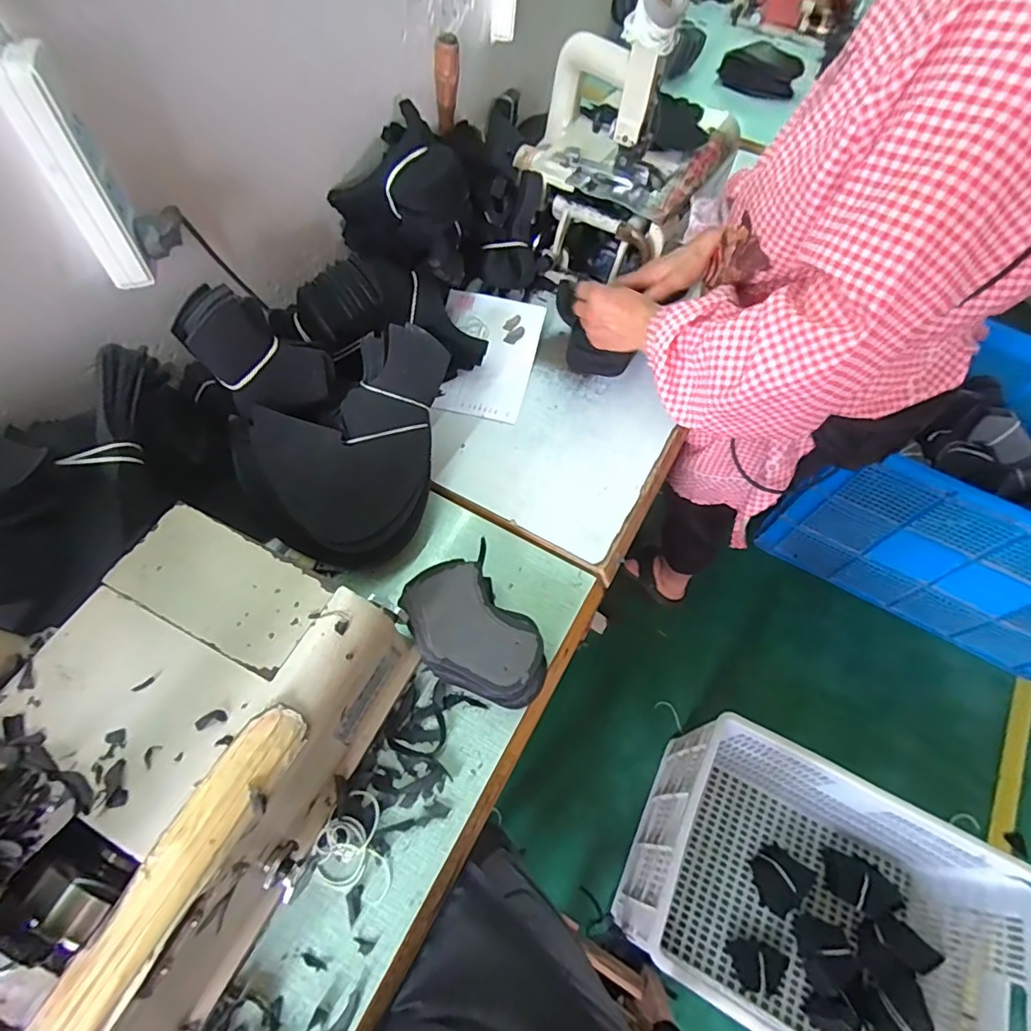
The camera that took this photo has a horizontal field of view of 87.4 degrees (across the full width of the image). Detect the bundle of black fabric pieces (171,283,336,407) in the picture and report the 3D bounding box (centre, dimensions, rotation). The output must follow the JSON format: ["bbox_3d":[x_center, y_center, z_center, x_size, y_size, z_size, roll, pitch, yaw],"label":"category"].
[{"bbox_3d":[-0.269,-0.158,0.558,0.072,0.148,0.097,28,85,44],"label":"bundle of black fabric pieces"}]

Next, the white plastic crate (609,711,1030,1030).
[{"bbox_3d":[0.546,0.680,0.994,0.590,0.299,0.372,25,63,9],"label":"white plastic crate"}]

